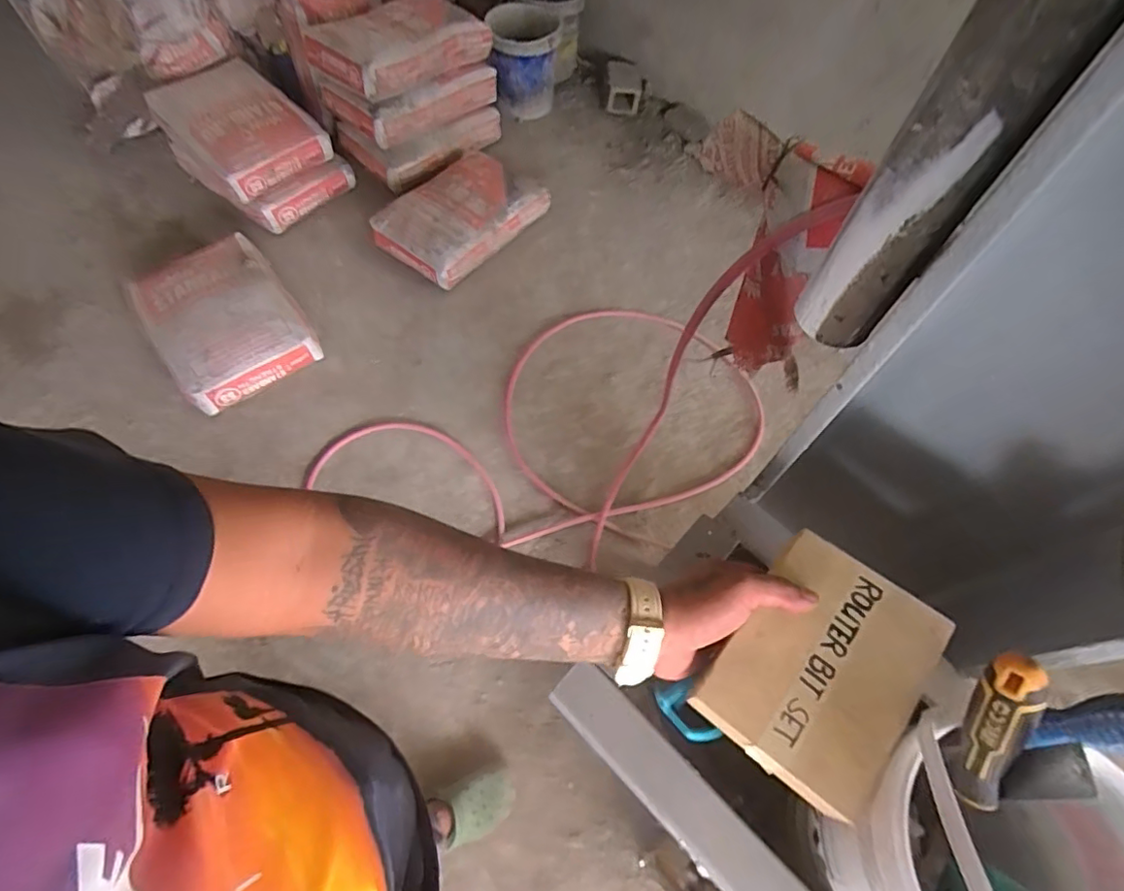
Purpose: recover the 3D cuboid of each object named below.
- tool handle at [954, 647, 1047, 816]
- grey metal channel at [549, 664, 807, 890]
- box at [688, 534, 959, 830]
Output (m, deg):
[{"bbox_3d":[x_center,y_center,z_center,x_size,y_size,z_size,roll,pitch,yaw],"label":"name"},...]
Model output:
[{"bbox_3d":[0.270,0.182,0.349,0.022,0.116,0.026,-6,25,-6],"label":"tool handle"},{"bbox_3d":[0.163,0.351,0.426,0.048,0.024,0.443,-40,70,-21],"label":"grey metal channel"},{"bbox_3d":[0.193,0.160,0.411,0.122,0.032,0.164,37,68,13],"label":"box"}]

